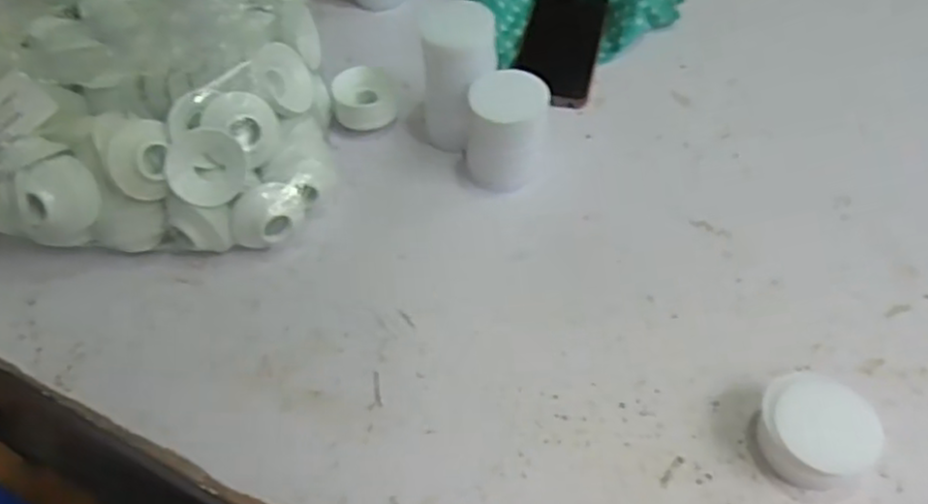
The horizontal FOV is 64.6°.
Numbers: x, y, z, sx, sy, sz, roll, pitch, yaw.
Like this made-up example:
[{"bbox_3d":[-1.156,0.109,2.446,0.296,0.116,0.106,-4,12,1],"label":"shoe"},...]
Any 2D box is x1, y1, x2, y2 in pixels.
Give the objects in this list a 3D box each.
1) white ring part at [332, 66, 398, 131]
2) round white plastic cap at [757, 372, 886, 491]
[{"bbox_3d":[-0.088,-0.138,0.658,0.053,0.033,0.057,-8,51,-1],"label":"white ring part"},{"bbox_3d":[0.210,0.109,0.443,0.055,0.041,0.065,-28,54,-17],"label":"round white plastic cap"}]

